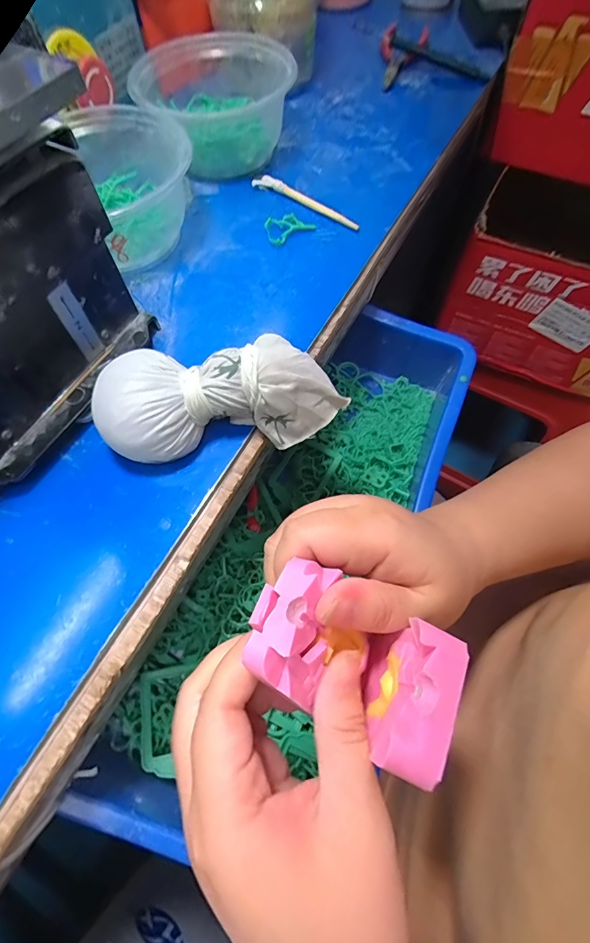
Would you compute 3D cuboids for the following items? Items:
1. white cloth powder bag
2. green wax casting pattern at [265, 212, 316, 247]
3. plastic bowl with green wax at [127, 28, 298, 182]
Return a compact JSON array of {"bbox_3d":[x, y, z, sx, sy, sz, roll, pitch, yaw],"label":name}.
[{"bbox_3d":[-0.040,-0.044,0.237,0.141,0.051,0.052,-14,66,-5],"label":"white cloth powder bag"},{"bbox_3d":[-0.007,-0.200,0.329,0.040,0.007,0.024,-35,70,-14],"label":"green wax casting pattern"},{"bbox_3d":[-0.070,-0.323,0.357,0.117,0.061,0.117,0,66,1],"label":"plastic bowl with green wax"}]

